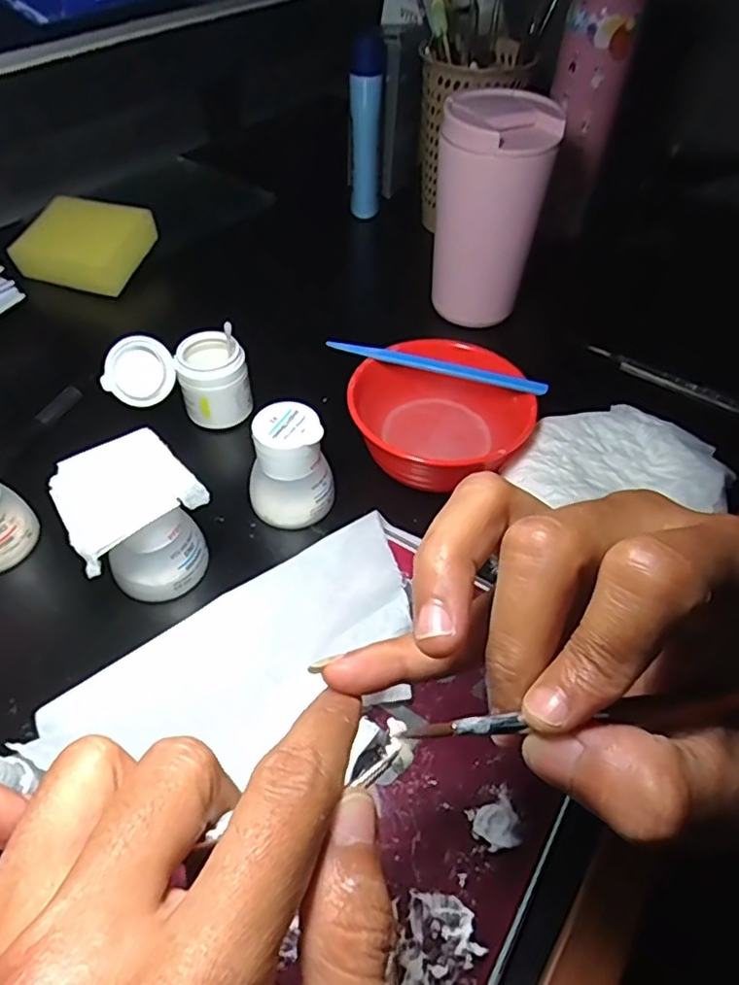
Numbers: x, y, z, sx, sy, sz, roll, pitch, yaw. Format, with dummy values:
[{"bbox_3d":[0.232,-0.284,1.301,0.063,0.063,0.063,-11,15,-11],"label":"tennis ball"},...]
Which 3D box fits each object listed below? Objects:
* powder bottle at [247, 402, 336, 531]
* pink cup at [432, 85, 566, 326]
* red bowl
[{"bbox_3d":[-0.046,-0.012,0.353,0.041,0.064,0.044,-30,57,-26],"label":"powder bottle"},{"bbox_3d":[0.087,-0.209,0.466,0.076,0.147,0.073,1,52,-2],"label":"pink cup"},{"bbox_3d":[0.040,-0.050,0.384,0.109,0.041,0.096,-20,53,-20],"label":"red bowl"}]

